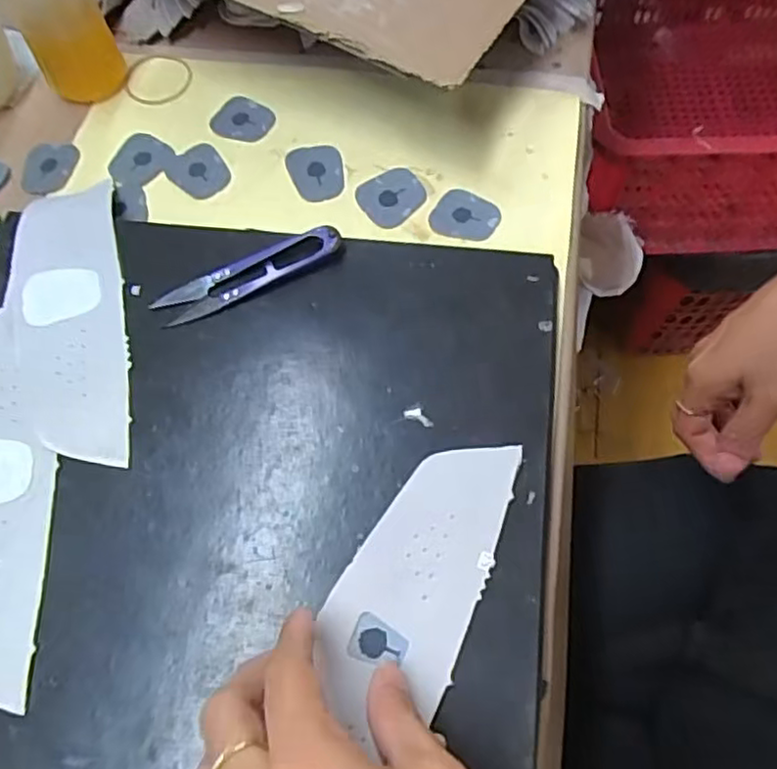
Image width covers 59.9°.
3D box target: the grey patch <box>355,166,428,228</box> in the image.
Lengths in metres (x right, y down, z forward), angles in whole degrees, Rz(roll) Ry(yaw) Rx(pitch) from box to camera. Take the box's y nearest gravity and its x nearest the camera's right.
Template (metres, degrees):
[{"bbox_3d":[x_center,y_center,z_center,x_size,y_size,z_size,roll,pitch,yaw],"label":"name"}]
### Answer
[{"bbox_3d":[0.002,-0.112,0.401,0.036,0.008,0.033,-41,70,-15],"label":"grey patch"}]

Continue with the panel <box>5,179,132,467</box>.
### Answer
[{"bbox_3d":[-0.166,-0.039,0.354,0.056,0.015,0.179,-13,65,-6],"label":"panel"}]

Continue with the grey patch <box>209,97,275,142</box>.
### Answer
[{"bbox_3d":[-0.093,-0.169,0.432,0.036,0.008,0.029,18,67,11],"label":"grey patch"}]

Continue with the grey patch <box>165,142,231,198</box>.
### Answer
[{"bbox_3d":[-0.117,-0.131,0.415,0.033,0.006,0.038,-32,68,-11],"label":"grey patch"}]

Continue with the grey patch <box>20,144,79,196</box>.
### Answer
[{"bbox_3d":[-0.214,-0.134,0.423,0.037,0.006,0.037,-4,70,9],"label":"grey patch"}]

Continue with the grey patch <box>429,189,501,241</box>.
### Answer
[{"bbox_3d":[0.045,-0.099,0.393,0.039,0.005,0.036,9,66,7],"label":"grey patch"}]

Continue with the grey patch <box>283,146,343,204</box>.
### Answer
[{"bbox_3d":[-0.044,-0.128,0.409,0.032,0.004,0.036,-11,78,-2],"label":"grey patch"}]

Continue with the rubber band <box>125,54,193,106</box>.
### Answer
[{"bbox_3d":[-0.154,-0.204,0.450,0.044,0.004,0.050,-21,66,-7],"label":"rubber band"}]

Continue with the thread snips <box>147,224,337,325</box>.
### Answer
[{"bbox_3d":[-0.072,-0.057,0.350,0.100,0.011,0.021,-24,66,-8],"label":"thread snips"}]

